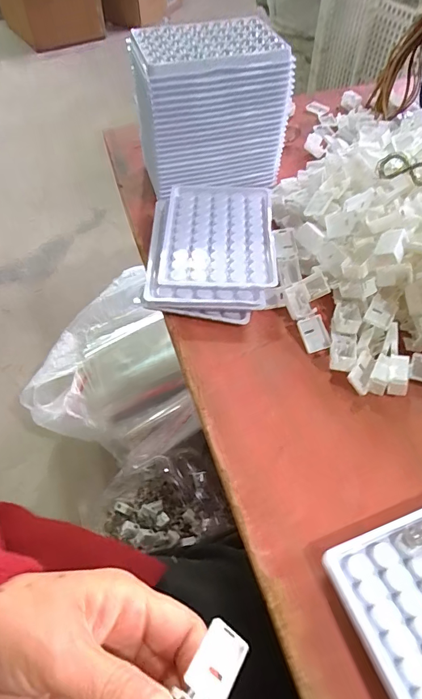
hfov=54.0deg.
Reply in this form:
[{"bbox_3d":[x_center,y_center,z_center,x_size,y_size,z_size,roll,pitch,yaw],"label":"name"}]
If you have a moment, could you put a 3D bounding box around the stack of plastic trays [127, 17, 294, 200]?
[{"bbox_3d":[-0.004,-0.230,0.392,0.125,0.106,0.092,-21,57,-14],"label":"stack of plastic trays"}]

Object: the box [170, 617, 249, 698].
[{"bbox_3d":[-0.005,0.148,0.175,0.020,0.011,0.055,39,52,-3],"label":"box"}]

